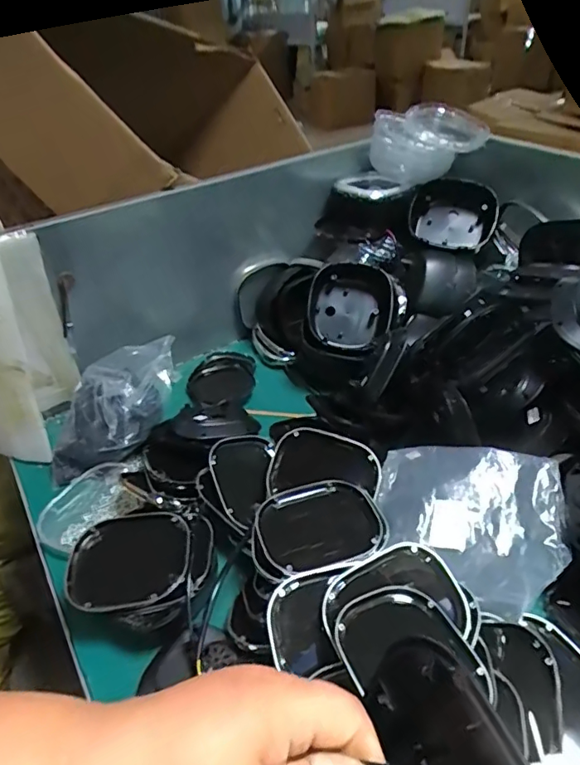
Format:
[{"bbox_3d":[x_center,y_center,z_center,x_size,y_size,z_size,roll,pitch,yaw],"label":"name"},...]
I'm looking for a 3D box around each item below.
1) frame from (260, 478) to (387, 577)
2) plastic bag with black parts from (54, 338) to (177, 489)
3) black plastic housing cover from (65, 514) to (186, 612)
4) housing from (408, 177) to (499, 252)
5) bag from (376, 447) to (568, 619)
[{"bbox_3d":[0.035,0.168,0.601,0.136,0.020,0.118,-16,40,-14],"label":"frame"},{"bbox_3d":[-0.277,0.041,0.811,0.134,0.134,0.232,16,43,23],"label":"plastic bag with black parts"},{"bbox_3d":[-0.189,0.208,0.605,0.137,0.029,0.124,-8,39,-5],"label":"black plastic housing cover"},{"bbox_3d":[0.288,-0.292,0.909,0.150,0.133,0.086,-1,23,-7],"label":"housing"},{"bbox_3d":[0.210,0.168,0.625,0.228,0.074,0.196,13,42,21],"label":"bag"}]

